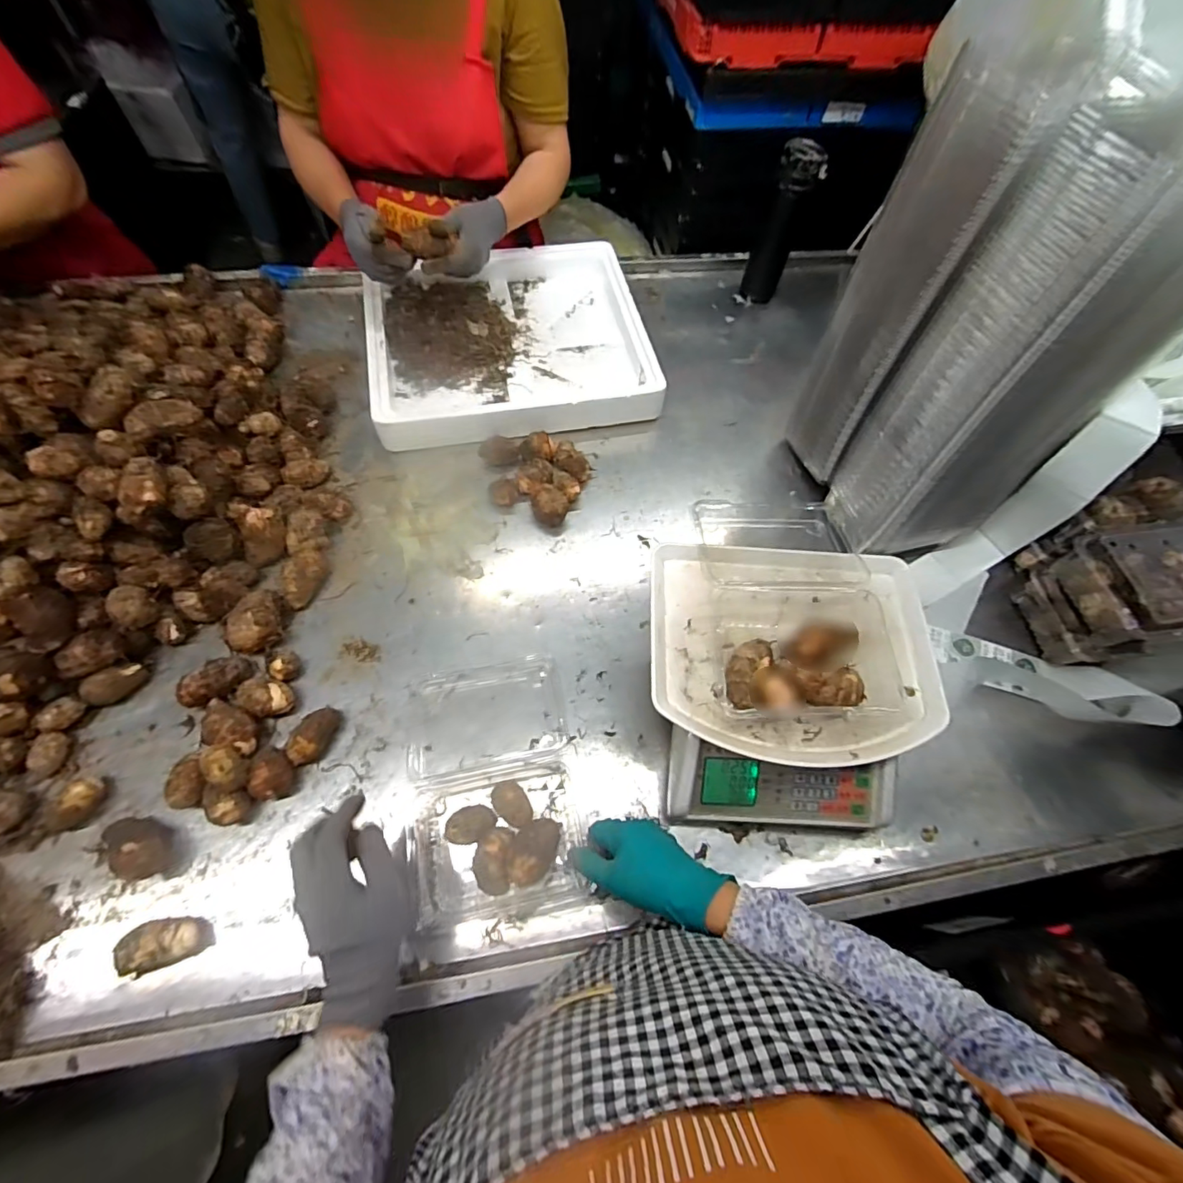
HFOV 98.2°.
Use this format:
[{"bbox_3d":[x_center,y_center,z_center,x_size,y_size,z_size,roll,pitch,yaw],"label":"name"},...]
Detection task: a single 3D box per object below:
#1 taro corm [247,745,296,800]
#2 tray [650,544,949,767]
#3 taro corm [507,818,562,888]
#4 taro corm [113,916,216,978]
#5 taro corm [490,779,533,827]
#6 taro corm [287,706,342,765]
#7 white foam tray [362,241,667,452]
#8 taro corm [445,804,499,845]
[{"bbox_3d":[-0.339,0.193,0.546,0.040,0.039,0.050,-14,66,-10],"label":"taro corm"},{"bbox_3d":[0.207,0.053,0.526,0.286,0.067,0.222,4,64,-2],"label":"tray"},{"bbox_3d":[-0.058,0.262,0.523,0.045,0.044,0.068,20,64,6],"label":"taro corm"},{"bbox_3d":[-0.404,0.330,0.482,0.069,0.030,0.040,-17,66,-12],"label":"taro corm"},{"bbox_3d":[-0.082,0.224,0.538,0.032,0.041,0.048,-34,71,-18],"label":"taro corm"},{"bbox_3d":[-0.304,0.158,0.567,0.031,0.036,0.064,21,65,7],"label":"taro corm"},{"bbox_3d":[-0.137,-0.424,0.854,0.439,0.059,0.410,-11,65,-9],"label":"white foam tray"},{"bbox_3d":[-0.124,0.242,0.533,0.049,0.029,0.034,-13,66,-10],"label":"taro corm"}]

